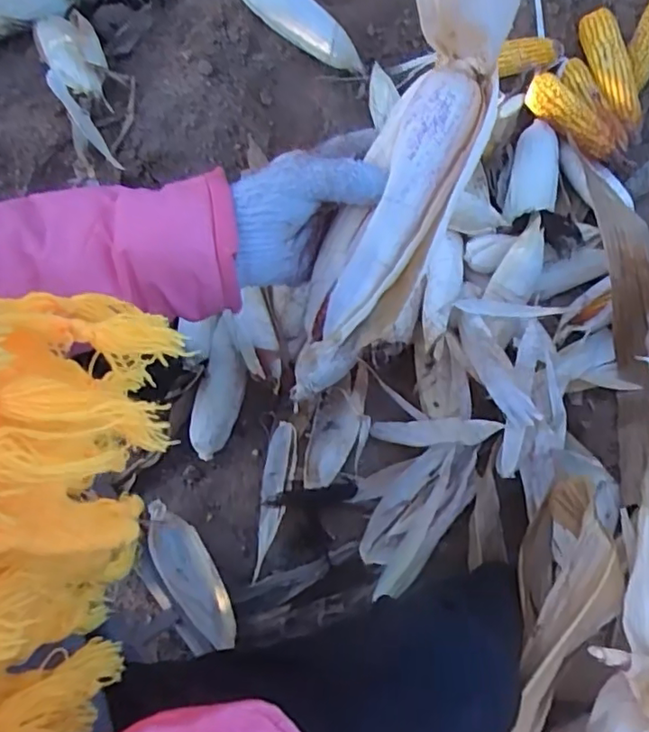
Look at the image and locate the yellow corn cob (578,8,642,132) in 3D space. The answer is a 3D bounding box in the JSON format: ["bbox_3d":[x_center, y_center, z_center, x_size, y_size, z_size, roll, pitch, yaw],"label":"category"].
[{"bbox_3d":[0.429,-0.437,0.883,0.063,0.052,0.176,-10,78,-2],"label":"yellow corn cob"}]

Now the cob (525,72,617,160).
[{"bbox_3d":[0.358,-0.358,0.850,0.055,0.041,0.158,-42,81,-8],"label":"cob"}]

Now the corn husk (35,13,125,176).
[{"bbox_3d":[-0.333,-0.394,0.816,0.084,0.064,0.301,-26,79,-5],"label":"corn husk"}]

